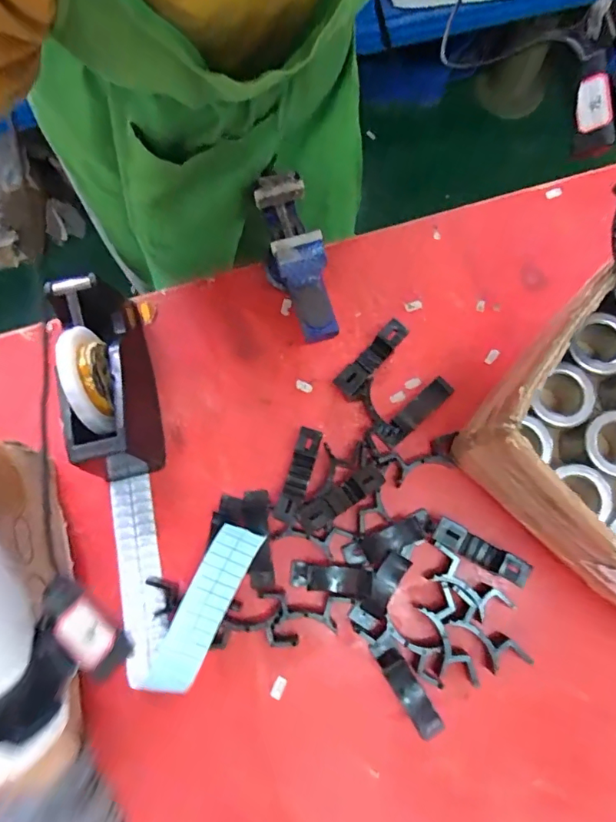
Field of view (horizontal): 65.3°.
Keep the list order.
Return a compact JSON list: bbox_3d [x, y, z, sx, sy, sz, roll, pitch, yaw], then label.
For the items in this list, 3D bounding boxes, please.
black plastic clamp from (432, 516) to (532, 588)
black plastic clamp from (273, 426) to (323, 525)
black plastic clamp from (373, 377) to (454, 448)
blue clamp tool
[{"bbox_3d":[0.178,0.146,0.503,0.100,0.035,0.025,29,80,7],"label":"black plastic clamp"},{"bbox_3d":[-0.010,0.070,0.520,0.026,0.037,0.100,19,79,5],"label":"black plastic clamp"},{"bbox_3d":[0.119,-0.001,0.541,0.100,0.026,0.030,-42,80,-7],"label":"black plastic clamp"},{"bbox_3d":[-0.013,-0.161,0.538,0.060,0.100,0.186,-18,78,-4],"label":"blue clamp tool"}]

